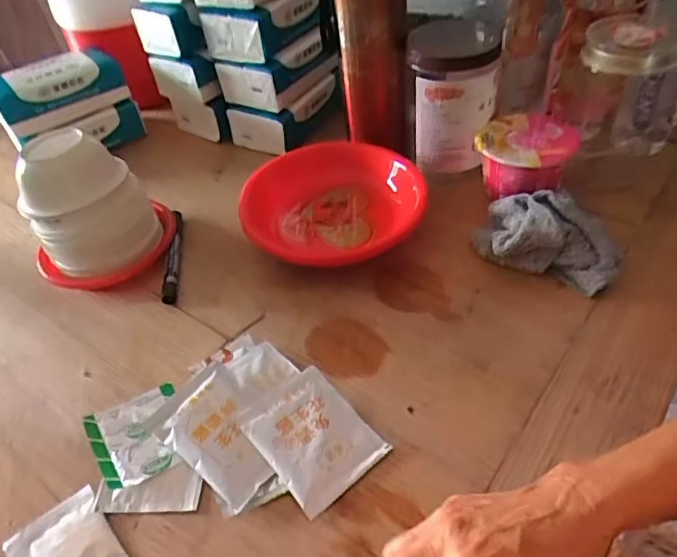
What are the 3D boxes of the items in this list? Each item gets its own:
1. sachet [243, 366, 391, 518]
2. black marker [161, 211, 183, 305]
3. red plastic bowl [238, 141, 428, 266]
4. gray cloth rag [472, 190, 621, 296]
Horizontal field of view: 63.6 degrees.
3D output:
[{"bbox_3d":[-0.018,0.121,0.419,0.078,0.018,0.090,-34,52,-24],"label":"sachet"},{"bbox_3d":[-0.176,-0.025,0.581,0.014,0.016,0.134,-10,46,-2],"label":"black marker"},{"bbox_3d":[-0.005,-0.082,0.589,0.171,0.054,0.171,-4,46,4],"label":"red plastic bowl"},{"bbox_3d":[0.202,-0.046,0.527,0.131,0.052,0.100,16,50,21],"label":"gray cloth rag"}]

